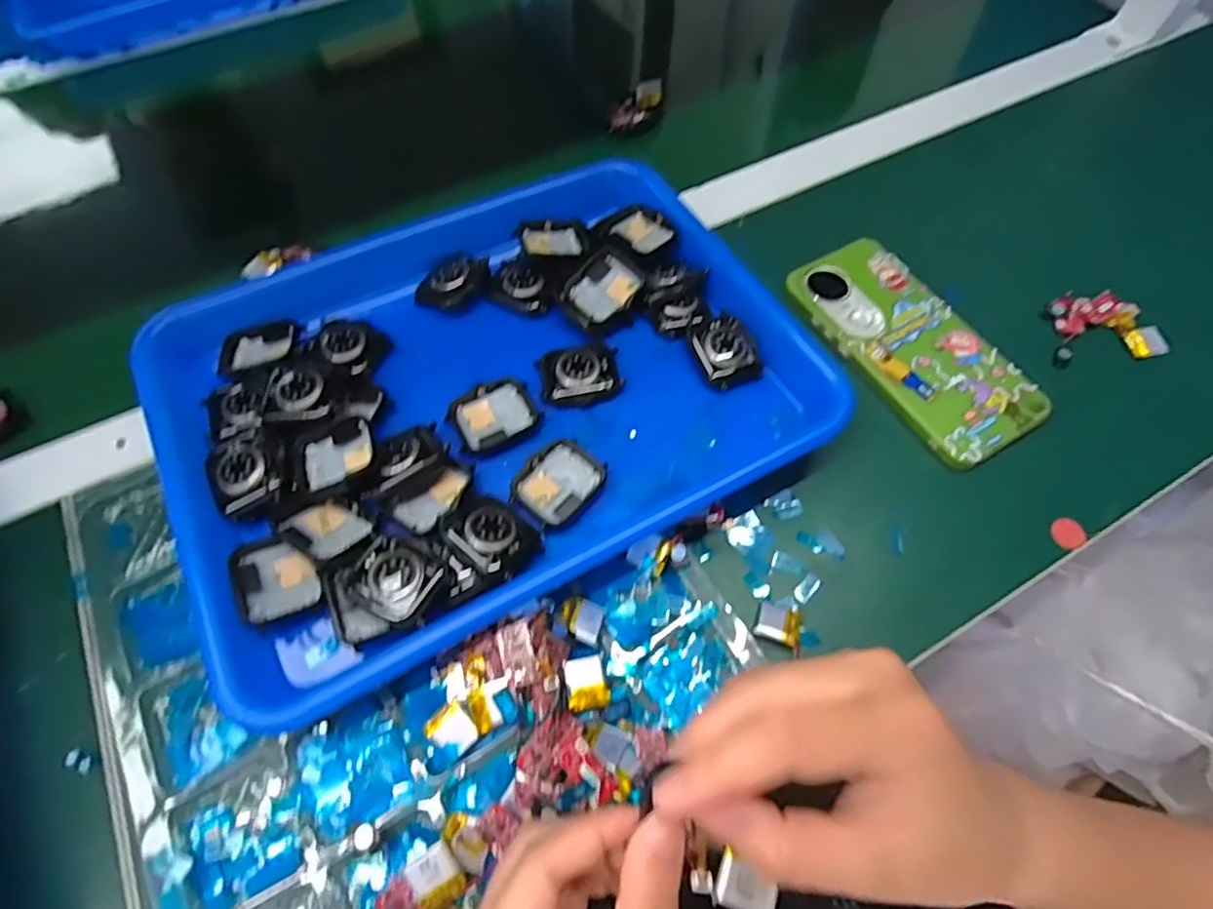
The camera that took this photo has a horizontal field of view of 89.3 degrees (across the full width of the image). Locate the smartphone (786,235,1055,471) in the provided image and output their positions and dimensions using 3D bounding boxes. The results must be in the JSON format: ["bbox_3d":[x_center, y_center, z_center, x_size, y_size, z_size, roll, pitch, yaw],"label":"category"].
[{"bbox_3d":[0.179,-0.066,0.361,0.071,0.008,0.153,-28,66,-13],"label":"smartphone"}]

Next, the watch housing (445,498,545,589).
[{"bbox_3d":[-0.054,0.040,0.293,0.036,0.015,0.042,-38,68,-17],"label":"watch housing"}]

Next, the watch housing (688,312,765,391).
[{"bbox_3d":[0.069,-0.059,0.349,0.036,0.012,0.040,-21,64,-10],"label":"watch housing"}]

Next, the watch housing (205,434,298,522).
[{"bbox_3d":[-0.176,0.009,0.304,0.038,0.011,0.051,-28,66,-13],"label":"watch housing"}]

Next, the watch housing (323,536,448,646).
[{"bbox_3d":[-0.100,0.060,0.279,0.050,0.016,0.040,-29,66,-14],"label":"watch housing"}]

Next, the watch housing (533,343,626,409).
[{"bbox_3d":[-0.014,-0.044,0.340,0.044,0.008,0.036,-9,63,-4],"label":"watch housing"}]

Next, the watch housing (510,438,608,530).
[{"bbox_3d":[-0.024,0.013,0.312,0.035,0.006,0.044,38,69,18],"label":"watch housing"}]

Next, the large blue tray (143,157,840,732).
[{"bbox_3d":[-0.067,-0.043,0.343,0.316,0.041,0.249,-27,66,-13],"label":"large blue tray"}]

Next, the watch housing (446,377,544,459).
[{"bbox_3d":[-0.060,-0.021,0.329,0.045,0.006,0.037,-26,65,-13],"label":"watch housing"}]

